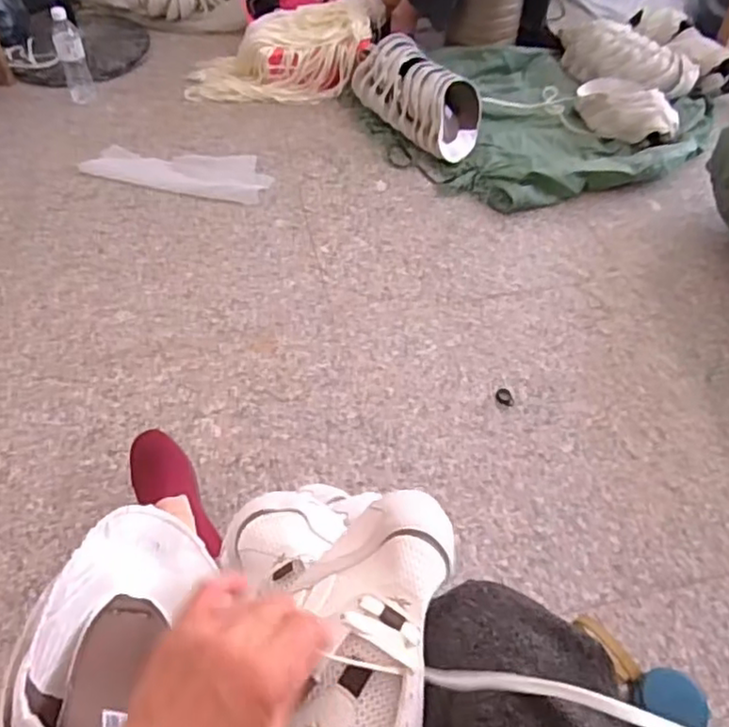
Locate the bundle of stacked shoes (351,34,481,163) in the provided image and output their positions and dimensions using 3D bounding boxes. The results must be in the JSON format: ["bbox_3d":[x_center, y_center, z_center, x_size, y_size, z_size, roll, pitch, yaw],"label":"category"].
[{"bbox_3d":[0.136,-0.656,1.581,0.183,0.128,0.393,-30,60,-24],"label":"bundle of stacked shoes"}]

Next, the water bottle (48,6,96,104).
[{"bbox_3d":[-0.696,-0.733,1.542,0.063,0.197,0.058,-16,55,-15],"label":"water bottle"}]

